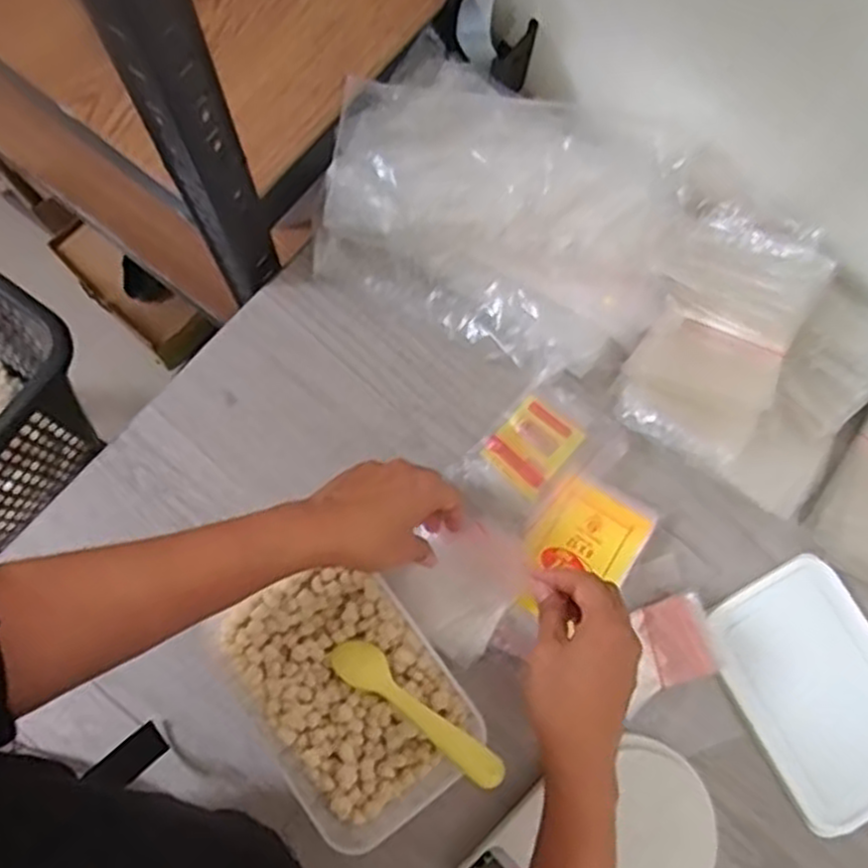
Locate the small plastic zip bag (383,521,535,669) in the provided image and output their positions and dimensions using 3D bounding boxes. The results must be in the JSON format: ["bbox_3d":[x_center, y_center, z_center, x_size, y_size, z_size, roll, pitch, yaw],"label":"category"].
[{"bbox_3d":[0.024,0.115,0.595,0.084,0.024,0.093,44,81,8],"label":"small plastic zip bag"}]

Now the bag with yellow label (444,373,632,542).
[{"bbox_3d":[0.085,0.019,0.631,0.128,0.012,0.084,-43,81,-9],"label":"bag with yellow label"}]

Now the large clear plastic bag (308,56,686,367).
[{"bbox_3d":[0.057,-0.172,0.636,0.287,0.101,0.186,30,79,6],"label":"large clear plastic bag"}]

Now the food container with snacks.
[{"bbox_3d":[-0.058,0.189,0.580,0.132,0.054,0.191,-33,80,-10],"label":"food container with snacks"}]

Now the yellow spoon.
[{"bbox_3d":[-0.014,0.189,0.539,0.153,0.007,0.030,28,77,35],"label":"yellow spoon"}]

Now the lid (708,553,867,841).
[{"bbox_3d":[0.300,0.200,0.605,0.118,0.012,0.186,-28,79,-6],"label":"lid"}]

